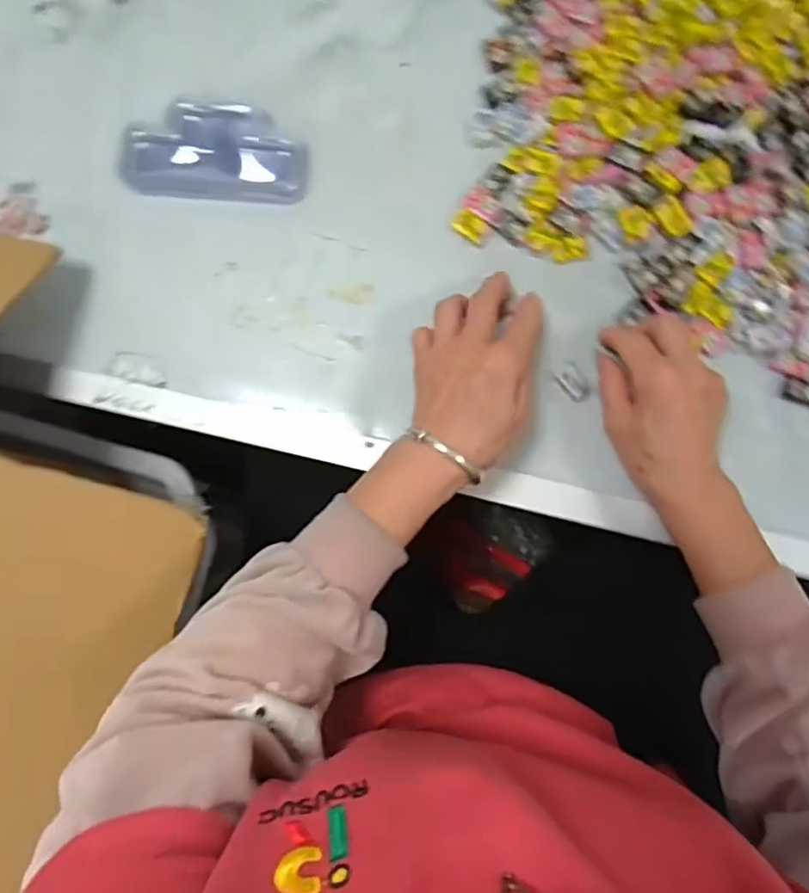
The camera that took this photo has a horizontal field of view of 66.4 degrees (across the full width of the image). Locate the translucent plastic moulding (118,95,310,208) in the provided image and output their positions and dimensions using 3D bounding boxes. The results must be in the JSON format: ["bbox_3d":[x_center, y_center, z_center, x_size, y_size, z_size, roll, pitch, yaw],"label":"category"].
[{"bbox_3d":[-0.145,-0.230,0.479,0.140,0.019,0.076,8,84,4],"label":"translucent plastic moulding"}]

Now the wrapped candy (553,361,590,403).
[{"bbox_3d":[0.121,-0.046,0.445,0.019,0.005,0.030,-30,82,-1],"label":"wrapped candy"}]

